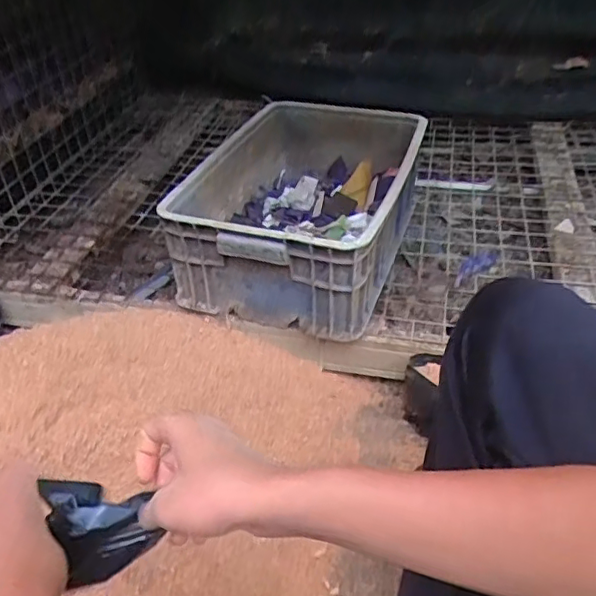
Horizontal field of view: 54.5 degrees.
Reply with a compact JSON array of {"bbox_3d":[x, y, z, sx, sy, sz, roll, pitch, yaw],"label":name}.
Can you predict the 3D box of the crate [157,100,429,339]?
[{"bbox_3d":[0.020,-0.174,1.083,0.347,0.188,0.539,10,37,15],"label":"crate"}]

